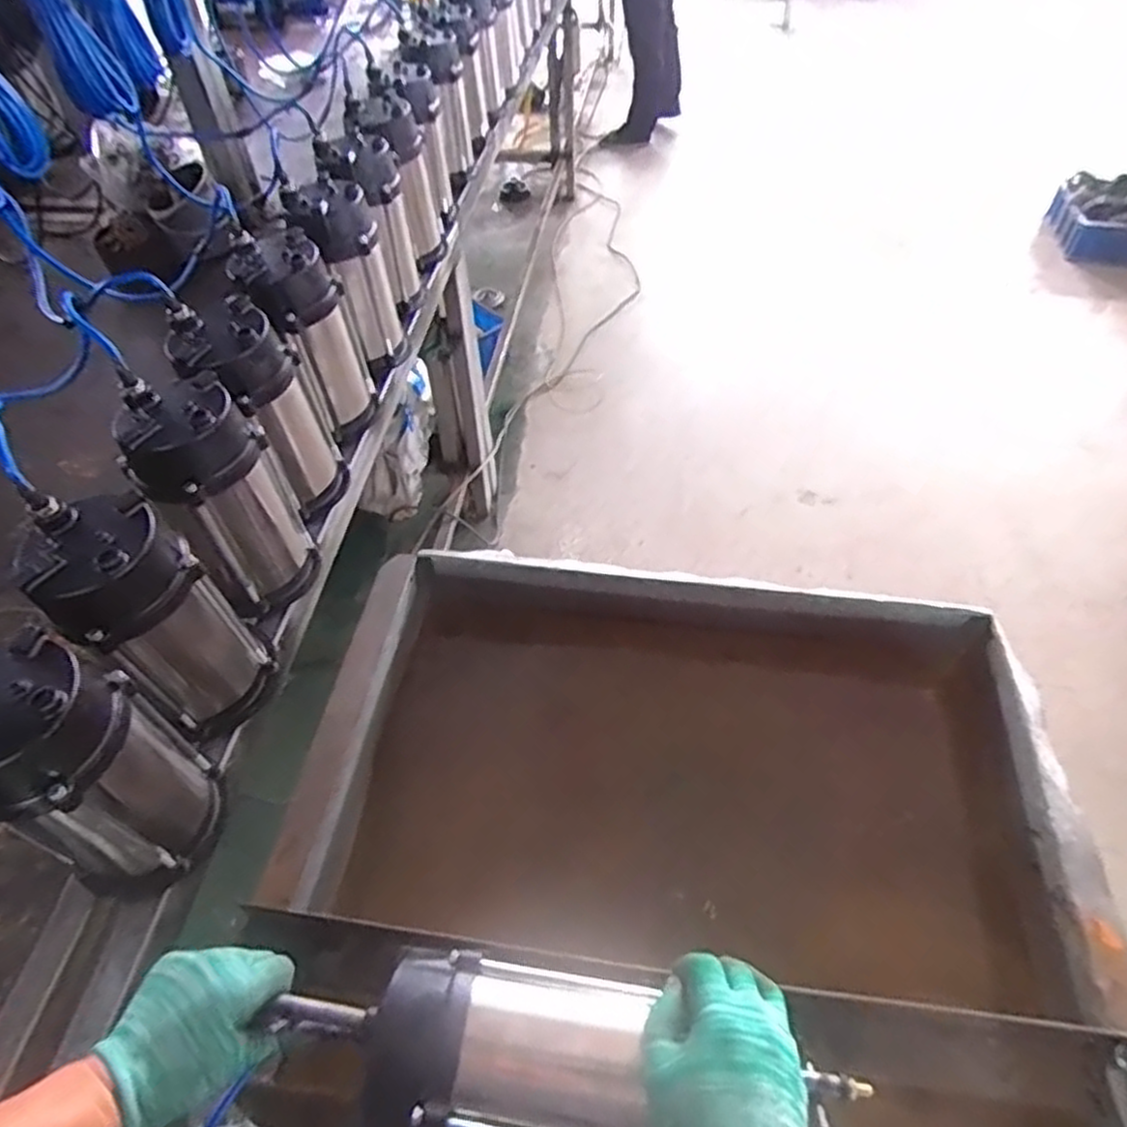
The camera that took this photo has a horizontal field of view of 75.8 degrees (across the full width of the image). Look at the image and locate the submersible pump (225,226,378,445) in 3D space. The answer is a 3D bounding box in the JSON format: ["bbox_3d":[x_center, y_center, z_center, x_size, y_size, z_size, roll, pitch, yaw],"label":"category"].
[{"bbox_3d":[-0.335,-0.290,0.979,0.122,0.263,0.120,-22,54,-15],"label":"submersible pump"}]

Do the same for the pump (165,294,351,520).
[{"bbox_3d":[-0.354,-0.168,0.883,0.128,0.260,0.125,-31,57,-21],"label":"pump"}]

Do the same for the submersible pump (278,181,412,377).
[{"bbox_3d":[-0.311,-0.414,1.074,0.117,0.255,0.108,-18,53,-12],"label":"submersible pump"}]

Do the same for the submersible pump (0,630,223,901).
[{"bbox_3d":[-0.395,0.180,0.610,0.104,0.262,0.123,2,52,4],"label":"submersible pump"}]

